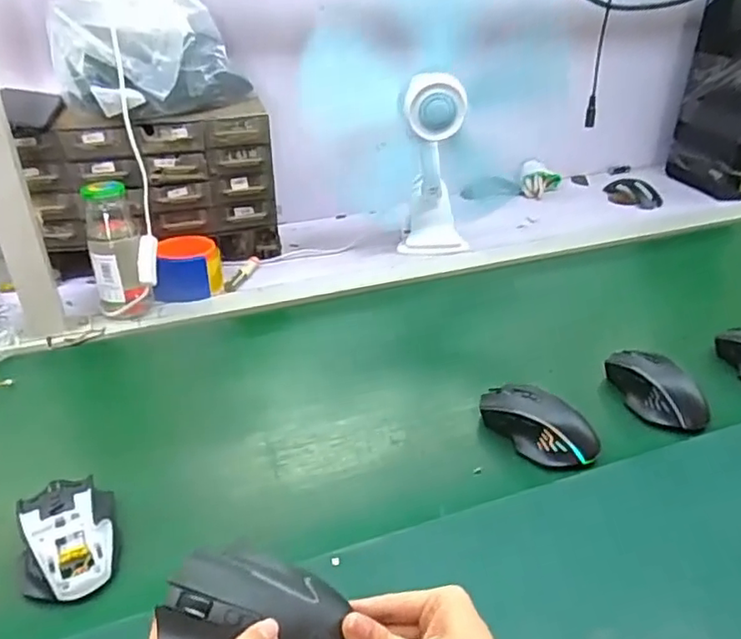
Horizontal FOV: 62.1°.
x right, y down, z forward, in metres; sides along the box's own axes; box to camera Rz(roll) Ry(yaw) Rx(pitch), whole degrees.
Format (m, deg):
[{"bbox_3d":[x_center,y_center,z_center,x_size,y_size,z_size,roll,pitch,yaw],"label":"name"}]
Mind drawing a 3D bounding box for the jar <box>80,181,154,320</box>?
[{"bbox_3d":[-0.315,-0.081,0.763,0.062,0.163,0.058,-16,36,-22],"label":"jar"}]

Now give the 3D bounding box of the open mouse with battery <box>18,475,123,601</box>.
[{"bbox_3d":[-0.239,0.168,0.488,0.071,0.035,0.103,-13,34,-20],"label":"open mouse with battery"}]

